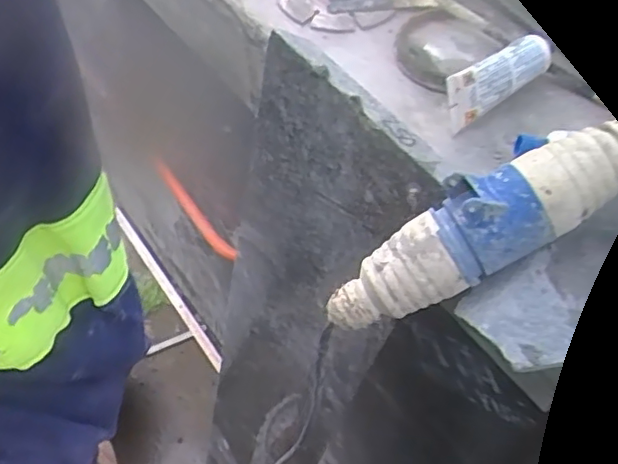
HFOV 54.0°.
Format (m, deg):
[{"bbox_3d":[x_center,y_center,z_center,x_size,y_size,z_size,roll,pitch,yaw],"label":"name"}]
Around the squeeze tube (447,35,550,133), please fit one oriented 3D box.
[{"bbox_3d":[0.126,-0.109,0.416,0.079,0.038,0.025,-31,44,-7],"label":"squeeze tube"}]

